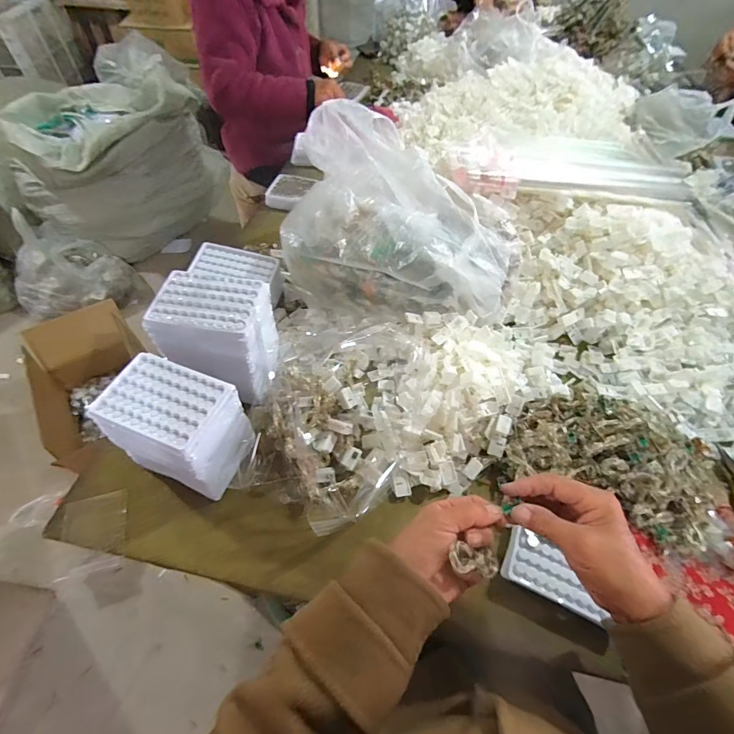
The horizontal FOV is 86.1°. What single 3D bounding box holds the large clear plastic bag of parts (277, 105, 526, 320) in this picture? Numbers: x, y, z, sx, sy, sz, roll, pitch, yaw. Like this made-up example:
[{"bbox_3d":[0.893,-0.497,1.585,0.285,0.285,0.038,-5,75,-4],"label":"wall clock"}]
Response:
[{"bbox_3d":[0.051,-0.223,0.601,0.367,0.168,0.241,14,55,7],"label":"large clear plastic bag of parts"}]

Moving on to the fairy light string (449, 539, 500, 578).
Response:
[{"bbox_3d":[0.092,0.165,0.335,0.057,0.010,0.022,27,48,-31],"label":"fairy light string"}]

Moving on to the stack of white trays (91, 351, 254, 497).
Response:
[{"bbox_3d":[-0.223,0.073,0.477,0.131,0.122,0.095,19,56,11],"label":"stack of white trays"}]

